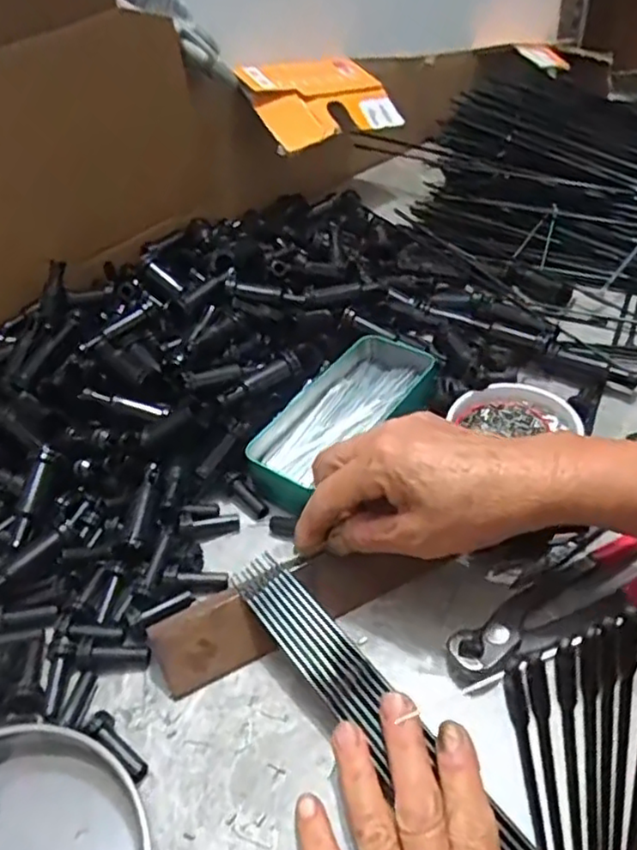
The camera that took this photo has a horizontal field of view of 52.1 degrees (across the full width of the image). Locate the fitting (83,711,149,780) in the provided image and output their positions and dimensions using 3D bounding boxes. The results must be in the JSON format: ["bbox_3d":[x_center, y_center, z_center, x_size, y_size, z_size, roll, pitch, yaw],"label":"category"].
[{"bbox_3d":[-0.099,0.160,0.324,0.039,0.014,0.013,37,58,19],"label":"fitting"}]

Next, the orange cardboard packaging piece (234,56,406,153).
[{"bbox_3d":[0.004,-0.342,0.677,0.156,0.020,0.109,-28,77,-30],"label":"orange cardboard packaging piece"}]

